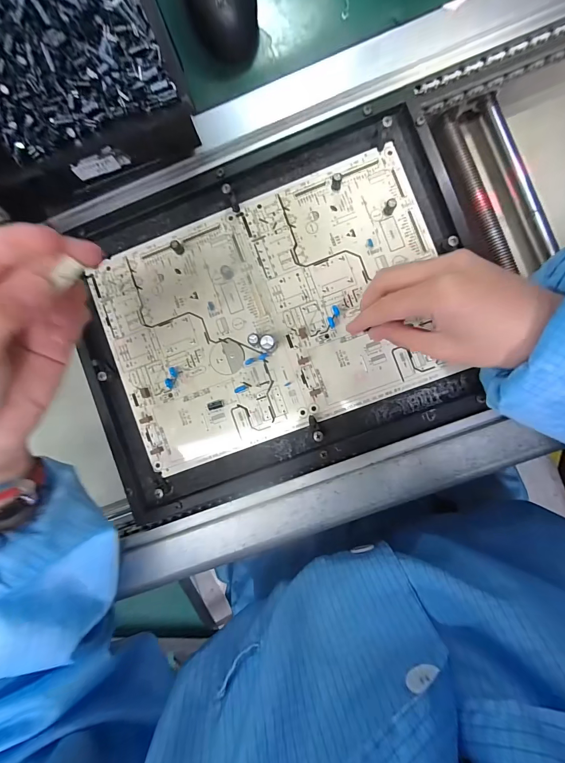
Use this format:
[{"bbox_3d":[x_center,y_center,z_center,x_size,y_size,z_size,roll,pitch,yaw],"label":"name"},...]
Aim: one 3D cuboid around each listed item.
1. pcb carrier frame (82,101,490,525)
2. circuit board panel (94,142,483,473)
[{"bbox_3d":[-0.008,-0.052,0.272,0.316,0.018,0.254,-19,86,5],"label":"pcb carrier frame"},{"bbox_3d":[-0.009,-0.057,0.273,0.275,0.011,0.192,-20,86,5],"label":"circuit board panel"}]

